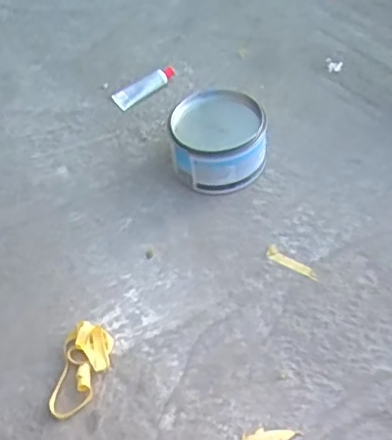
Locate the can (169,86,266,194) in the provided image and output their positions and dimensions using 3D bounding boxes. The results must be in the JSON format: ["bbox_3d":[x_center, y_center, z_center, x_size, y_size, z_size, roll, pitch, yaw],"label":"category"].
[{"bbox_3d":[0.036,-0.126,0.935,0.148,0.094,0.151,-3,49,3],"label":"can"}]

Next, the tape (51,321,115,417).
[{"bbox_3d":[-0.143,0.186,0.739,0.064,0.026,0.118,1,50,6],"label":"tape"}]

